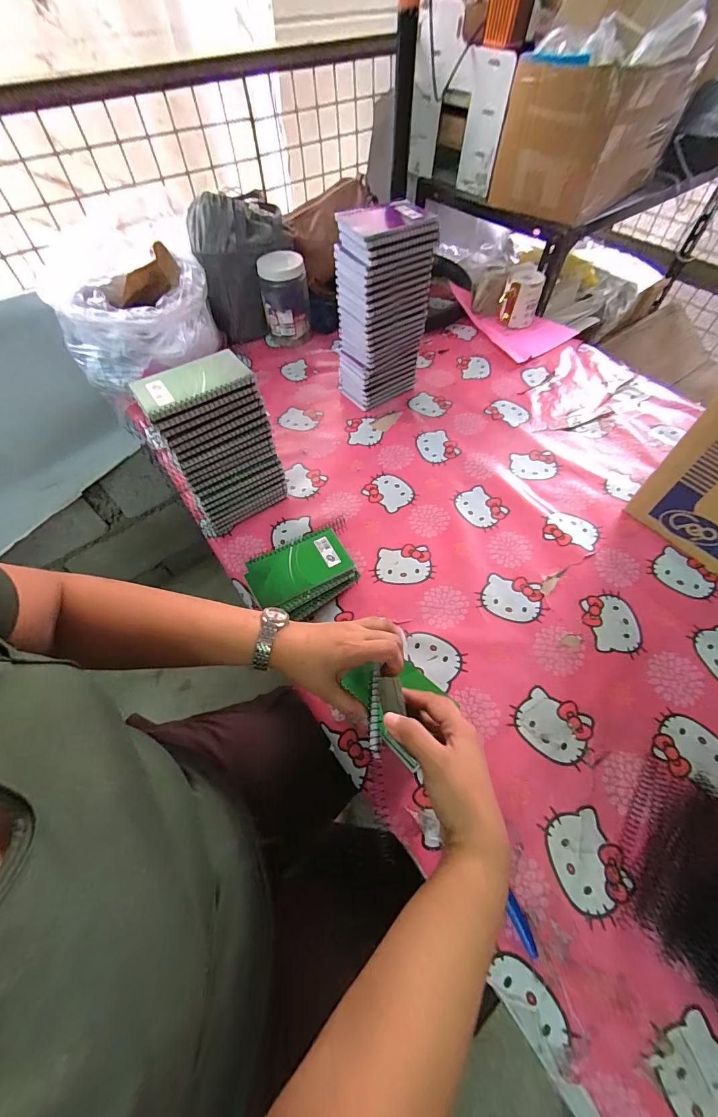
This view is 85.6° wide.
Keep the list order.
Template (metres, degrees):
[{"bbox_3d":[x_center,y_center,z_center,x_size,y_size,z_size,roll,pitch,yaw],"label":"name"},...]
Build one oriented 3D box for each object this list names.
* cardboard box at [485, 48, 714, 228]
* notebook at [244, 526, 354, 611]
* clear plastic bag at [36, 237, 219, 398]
[{"bbox_3d":[0.493,-0.919,0.839,0.333,0.208,0.258,-39,64,-20],"label":"cardboard box"},{"bbox_3d":[-0.085,0.011,0.541,0.140,0.014,0.084,-28,61,-15],"label":"notebook"},{"bbox_3d":[-0.452,-0.506,0.789,0.298,0.170,0.220,-31,62,-16],"label":"clear plastic bag"}]

